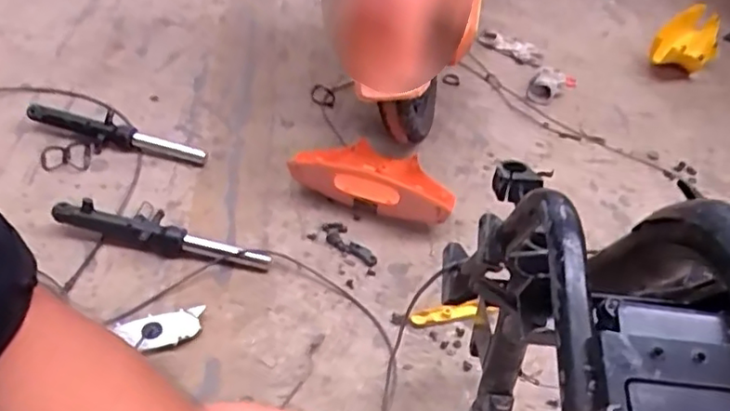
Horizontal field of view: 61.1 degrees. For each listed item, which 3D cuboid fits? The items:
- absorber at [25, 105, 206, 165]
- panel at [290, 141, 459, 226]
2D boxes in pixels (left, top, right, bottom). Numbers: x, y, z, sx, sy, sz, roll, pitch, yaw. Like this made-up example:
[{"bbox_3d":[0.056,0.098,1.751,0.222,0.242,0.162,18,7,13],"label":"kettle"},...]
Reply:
[{"bbox_3d":[-0.491,-0.142,1.221,0.363,0.047,0.083,17,41,13],"label":"absorber"},{"bbox_3d":[0.031,-0.071,1.186,0.301,0.093,0.197,14,40,10],"label":"panel"}]

